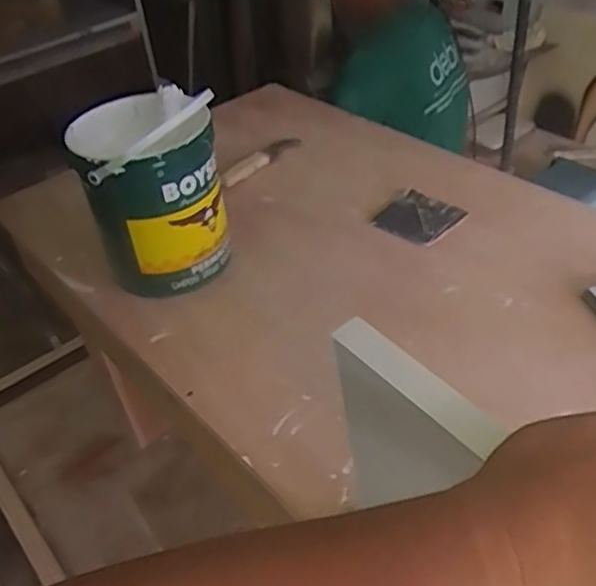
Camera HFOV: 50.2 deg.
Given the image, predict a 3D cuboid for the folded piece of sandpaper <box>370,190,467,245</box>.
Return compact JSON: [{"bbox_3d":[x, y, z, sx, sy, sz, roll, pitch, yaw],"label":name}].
[{"bbox_3d":[0.171,-0.111,0.891,0.099,0.010,0.101,28,51,34],"label":"folded piece of sandpaper"}]

